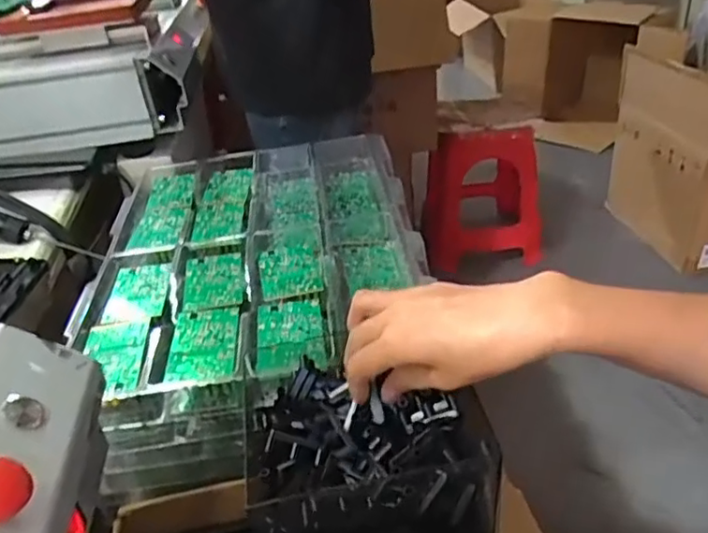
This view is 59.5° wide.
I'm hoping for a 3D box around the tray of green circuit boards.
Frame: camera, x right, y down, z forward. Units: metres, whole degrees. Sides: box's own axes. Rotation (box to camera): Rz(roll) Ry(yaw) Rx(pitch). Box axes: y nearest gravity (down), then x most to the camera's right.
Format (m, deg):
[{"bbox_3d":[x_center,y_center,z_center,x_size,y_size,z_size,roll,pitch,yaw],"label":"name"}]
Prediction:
[{"bbox_3d":[-0.108,0.017,0.751,0.349,0.152,0.473,-6,32,-1],"label":"tray of green circuit boards"}]

